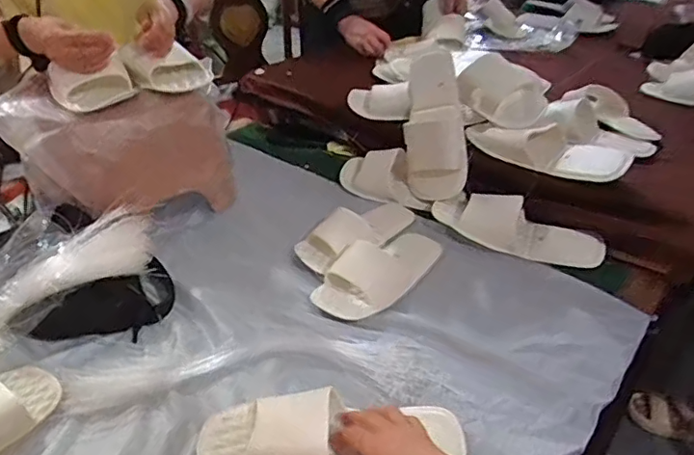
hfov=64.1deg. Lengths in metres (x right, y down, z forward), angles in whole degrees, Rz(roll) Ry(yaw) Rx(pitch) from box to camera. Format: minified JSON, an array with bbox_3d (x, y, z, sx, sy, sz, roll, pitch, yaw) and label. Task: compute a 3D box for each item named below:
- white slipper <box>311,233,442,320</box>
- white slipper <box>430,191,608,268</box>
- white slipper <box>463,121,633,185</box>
[{"bbox_3d":[0.056,0.053,0.812,0.234,0.056,0.099,-25,42,-32],"label":"white slipper"},{"bbox_3d":[0.273,-0.001,0.903,0.276,0.046,0.106,21,40,28],"label":"white slipper"},{"bbox_3d":[0.324,-0.130,0.921,0.265,0.051,0.100,17,38,23],"label":"white slipper"}]

